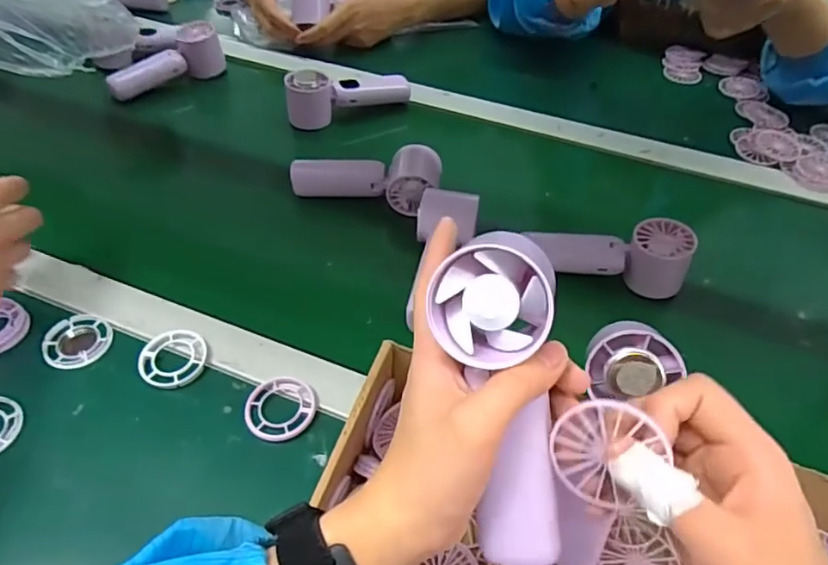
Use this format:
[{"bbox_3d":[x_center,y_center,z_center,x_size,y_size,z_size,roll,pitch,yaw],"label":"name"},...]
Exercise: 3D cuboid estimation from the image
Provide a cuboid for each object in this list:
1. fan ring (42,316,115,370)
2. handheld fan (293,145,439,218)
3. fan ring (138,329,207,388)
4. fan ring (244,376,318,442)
[{"bbox_3d":[-0.282,0.050,0.482,0.054,0.010,0.054,1,50,-2],"label":"fan ring"},{"bbox_3d":[-0.048,-0.115,0.612,0.162,0.048,0.072,12,50,7],"label":"handheld fan"},{"bbox_3d":[-0.198,0.061,0.470,0.053,0.006,0.054,1,50,-2],"label":"fan ring"},{"bbox_3d":[-0.103,0.097,0.443,0.053,0.011,0.056,1,50,-2],"label":"fan ring"}]

